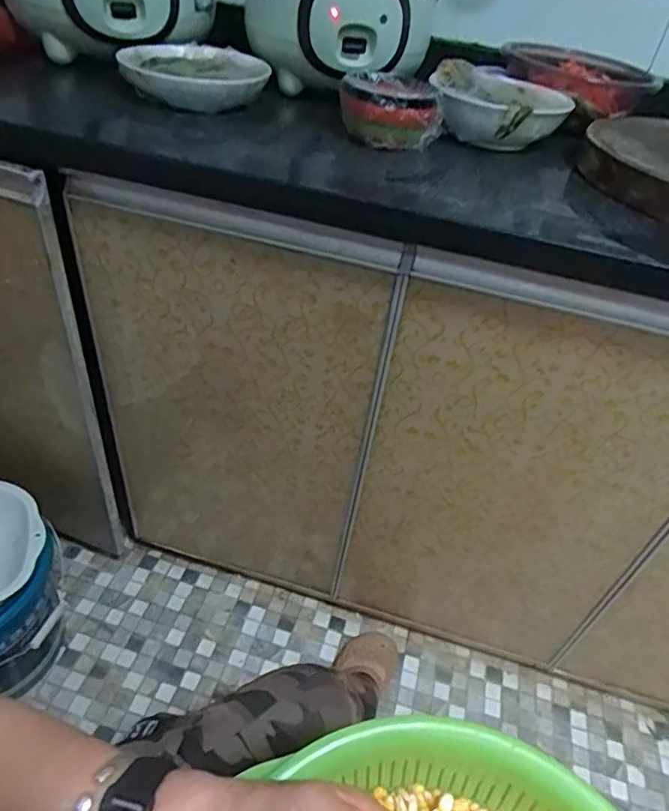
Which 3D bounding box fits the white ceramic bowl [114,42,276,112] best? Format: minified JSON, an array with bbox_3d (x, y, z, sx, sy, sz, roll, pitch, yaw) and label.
[{"bbox_3d":[-0.179,-0.433,0.734,0.192,0.051,0.155,7,40,1],"label":"white ceramic bowl"}]

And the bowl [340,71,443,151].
[{"bbox_3d":[0.064,-0.349,0.668,0.112,0.061,0.111,4,42,-4],"label":"bowl"}]

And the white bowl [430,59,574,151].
[{"bbox_3d":[0.202,-0.370,0.705,0.163,0.062,0.163,14,42,6],"label":"white bowl"}]

